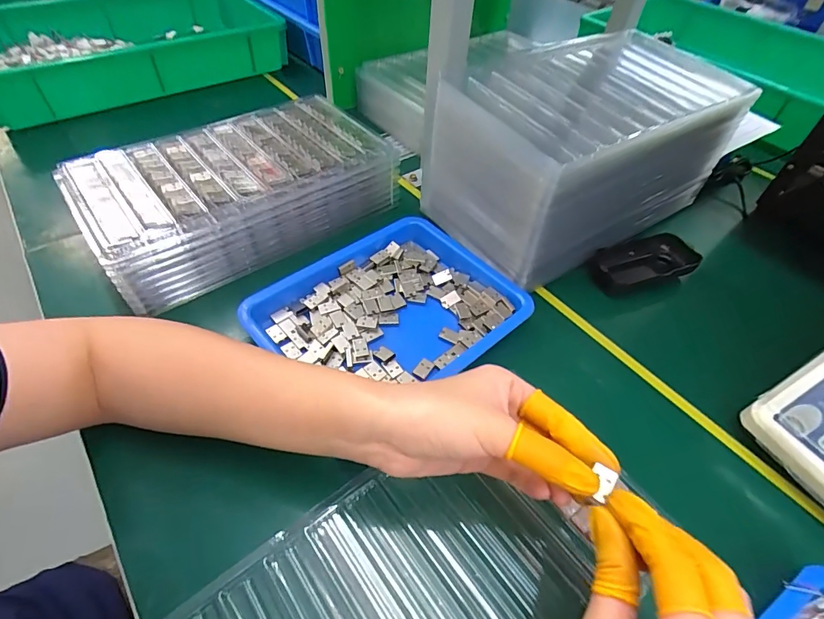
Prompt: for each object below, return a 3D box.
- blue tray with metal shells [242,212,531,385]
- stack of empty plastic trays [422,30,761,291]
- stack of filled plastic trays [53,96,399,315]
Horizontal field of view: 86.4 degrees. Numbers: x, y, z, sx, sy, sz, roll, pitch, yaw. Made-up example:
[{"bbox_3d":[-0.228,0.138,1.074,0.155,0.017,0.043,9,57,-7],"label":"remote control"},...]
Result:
[{"bbox_3d":[-0.019,0.003,0.396,0.209,0.035,0.165,-31,57,-26],"label":"blue tray with metal shells"},{"bbox_3d":[0.174,-0.157,0.456,0.284,0.141,0.163,-28,56,-24],"label":"stack of empty plastic trays"},{"bbox_3d":[-0.181,-0.127,0.469,0.302,0.070,0.180,-26,55,-23],"label":"stack of filled plastic trays"}]

